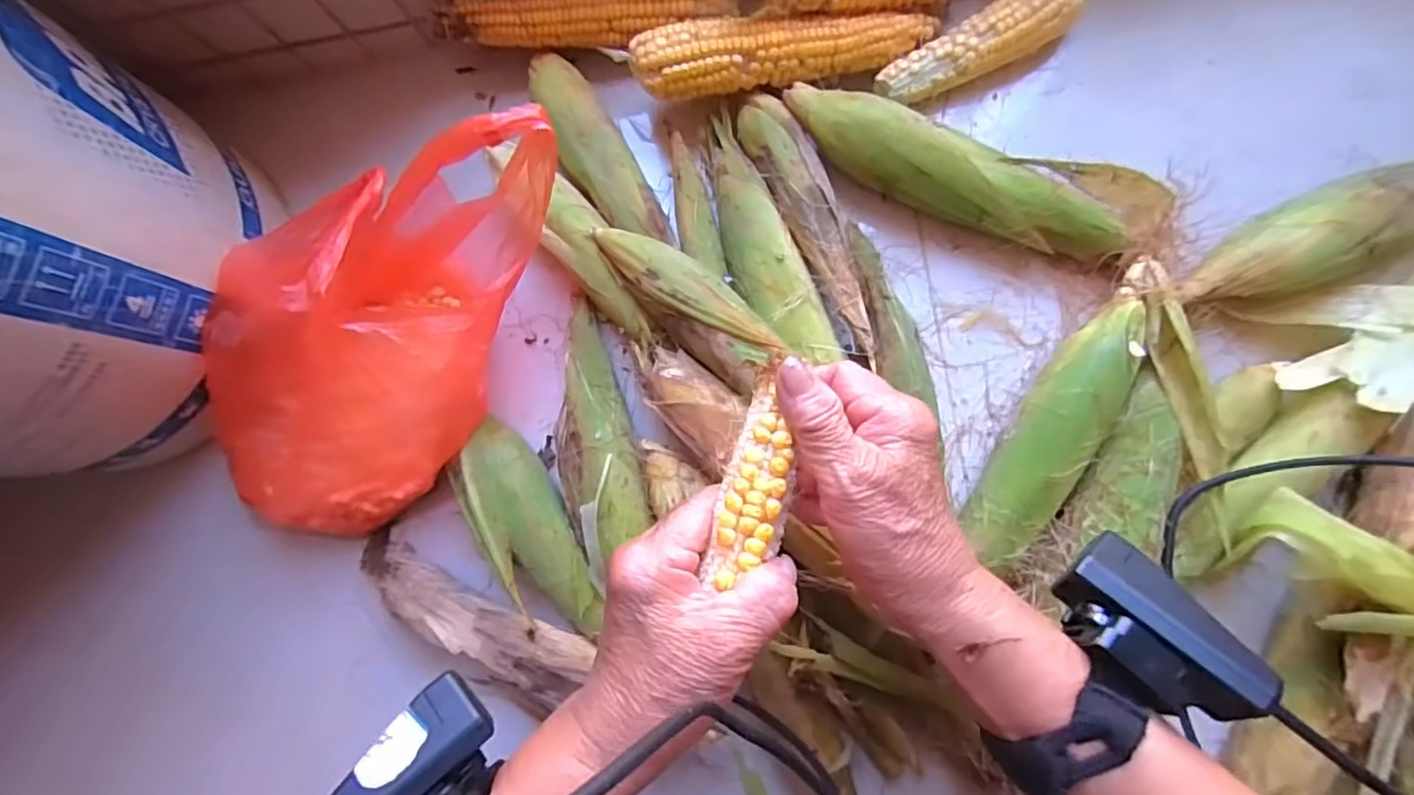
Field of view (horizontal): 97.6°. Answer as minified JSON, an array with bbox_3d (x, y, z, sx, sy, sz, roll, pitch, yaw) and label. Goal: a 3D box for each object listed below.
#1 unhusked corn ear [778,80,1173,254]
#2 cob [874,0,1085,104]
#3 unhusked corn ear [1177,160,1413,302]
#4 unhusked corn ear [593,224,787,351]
[{"bbox_3d":[0.181,-0.147,0.425,0.256,0.055,0.061,16,84,6],"label":"unhusked corn ear"},{"bbox_3d":[0.192,-0.249,0.444,0.146,0.040,0.040,-25,82,1],"label":"cob"},{"bbox_3d":[0.432,-0.116,0.407,0.251,0.058,0.058,-21,82,1],"label":"unhusked corn ear"},{"bbox_3d":[-0.015,-0.068,0.393,0.139,0.038,0.033,38,87,7],"label":"unhusked corn ear"}]

